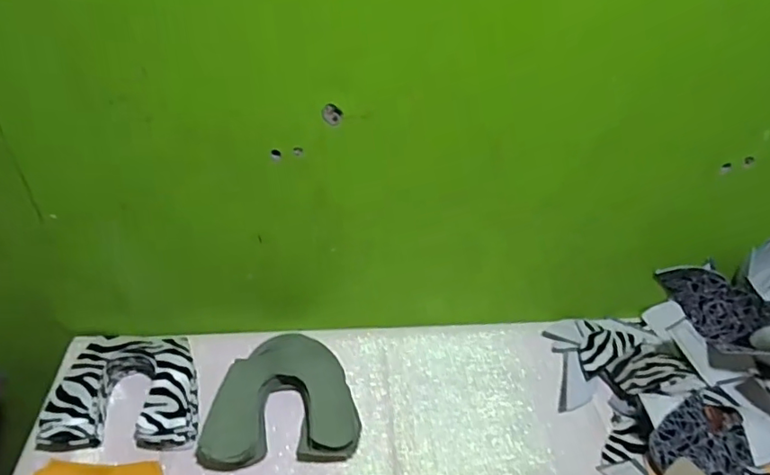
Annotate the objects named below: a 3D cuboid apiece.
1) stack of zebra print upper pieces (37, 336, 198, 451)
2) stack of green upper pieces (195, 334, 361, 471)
[{"bbox_3d":[-0.302,0.183,0.656,0.154,0.051,0.128,-2,42,-5],"label":"stack of zebra print upper pieces"},{"bbox_3d":[-0.123,0.191,0.672,0.173,0.038,0.175,-1,42,-4],"label":"stack of green upper pieces"}]

